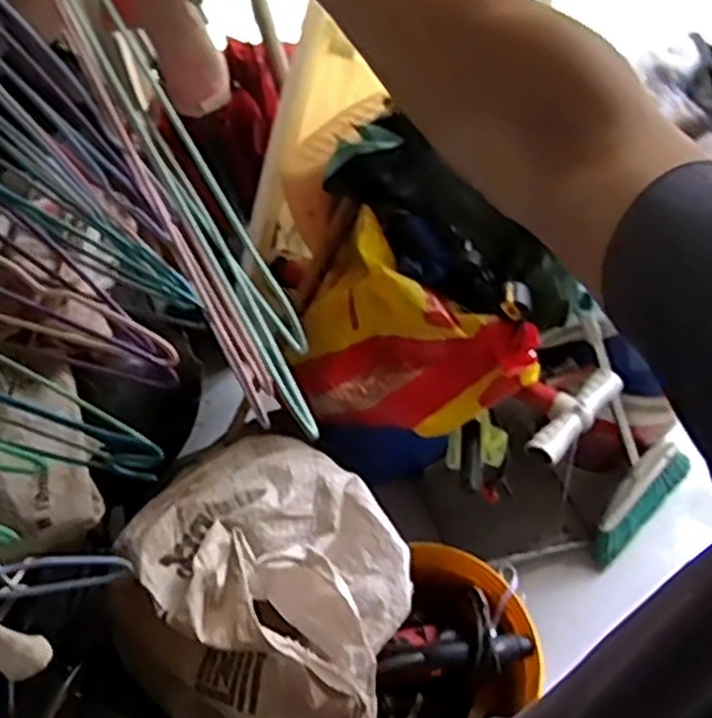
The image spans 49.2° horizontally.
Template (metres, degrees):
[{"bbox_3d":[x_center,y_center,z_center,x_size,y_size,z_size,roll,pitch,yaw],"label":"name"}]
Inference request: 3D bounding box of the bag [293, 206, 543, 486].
[{"bbox_3d":[0.051,0.009,0.991,0.282,0.197,0.216,35,66,20],"label":"bag"}]

